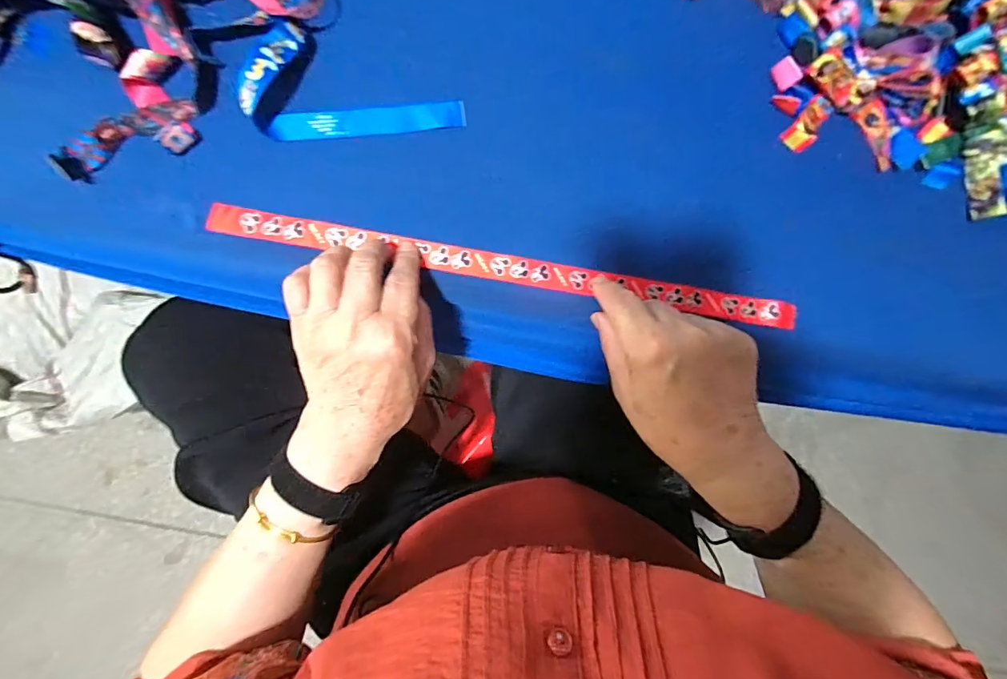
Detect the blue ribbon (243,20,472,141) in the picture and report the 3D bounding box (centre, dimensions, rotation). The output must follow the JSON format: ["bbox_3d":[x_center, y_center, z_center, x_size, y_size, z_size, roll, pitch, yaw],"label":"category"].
[{"bbox_3d":[-0.109,-0.190,0.334,0.152,0.033,0.073,-8,89,-6],"label":"blue ribbon"}]

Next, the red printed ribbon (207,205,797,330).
[{"bbox_3d":[0.011,-0.055,0.350,0.447,0.008,0.021,9,86,-5],"label":"red printed ribbon"}]

